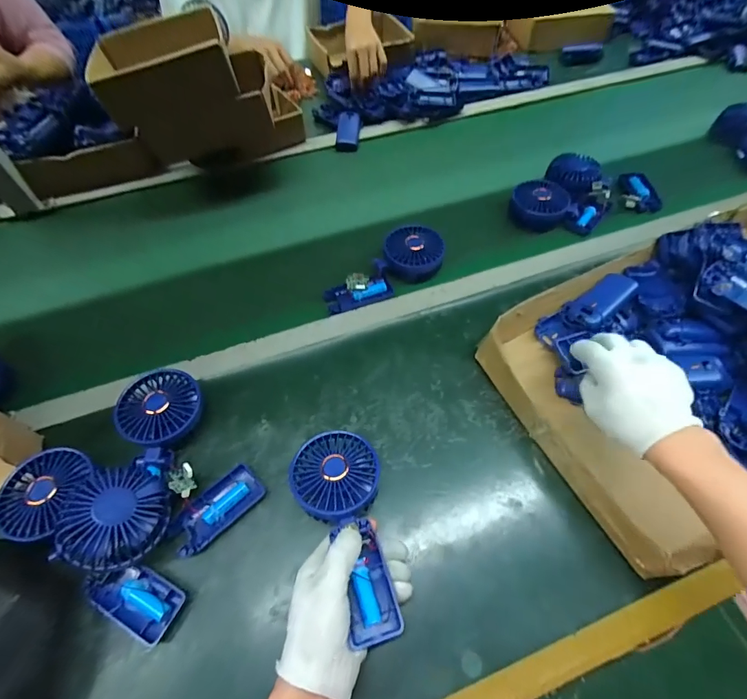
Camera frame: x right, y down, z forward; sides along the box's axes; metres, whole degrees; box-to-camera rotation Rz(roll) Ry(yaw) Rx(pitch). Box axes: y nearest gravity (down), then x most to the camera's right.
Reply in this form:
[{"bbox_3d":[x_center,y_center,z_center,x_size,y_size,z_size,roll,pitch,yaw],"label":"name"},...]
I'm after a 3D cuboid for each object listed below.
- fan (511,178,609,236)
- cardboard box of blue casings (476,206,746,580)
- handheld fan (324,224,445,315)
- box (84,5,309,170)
[{"bbox_3d":[0.301,-0.227,0.648,0.163,0.051,0.069,4,56,-10],"label":"fan"},{"bbox_3d":[0.417,-0.004,0.471,0.517,0.089,0.315,-23,59,-13],"label":"cardboard box of blue casings"},{"bbox_3d":[0.013,-0.114,0.579,0.186,0.049,0.078,-35,62,-6],"label":"handheld fan"},{"bbox_3d":[-0.296,-0.452,0.705,0.309,0.177,0.185,-14,57,-7],"label":"box"}]

